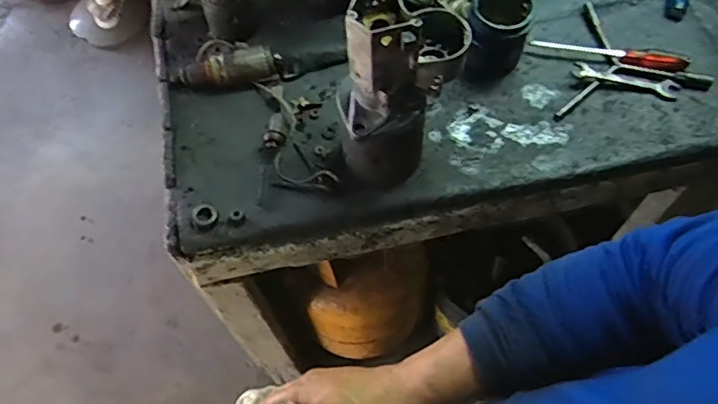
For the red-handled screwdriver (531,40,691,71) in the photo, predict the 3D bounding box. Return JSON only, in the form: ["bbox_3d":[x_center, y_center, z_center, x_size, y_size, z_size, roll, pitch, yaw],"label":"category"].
[{"bbox_3d":[0.382,-0.227,0.855,0.223,0.027,0.033,13,63,9],"label":"red-handled screwdriver"}]

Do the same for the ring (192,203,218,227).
[{"bbox_3d":[-0.209,0.019,0.759,0.031,0.015,0.037,-39,67,-17],"label":"ring"}]

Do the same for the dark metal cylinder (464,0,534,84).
[{"bbox_3d":[0.205,-0.252,0.829,0.082,0.108,0.089,9,63,7],"label":"dark metal cylinder"}]

